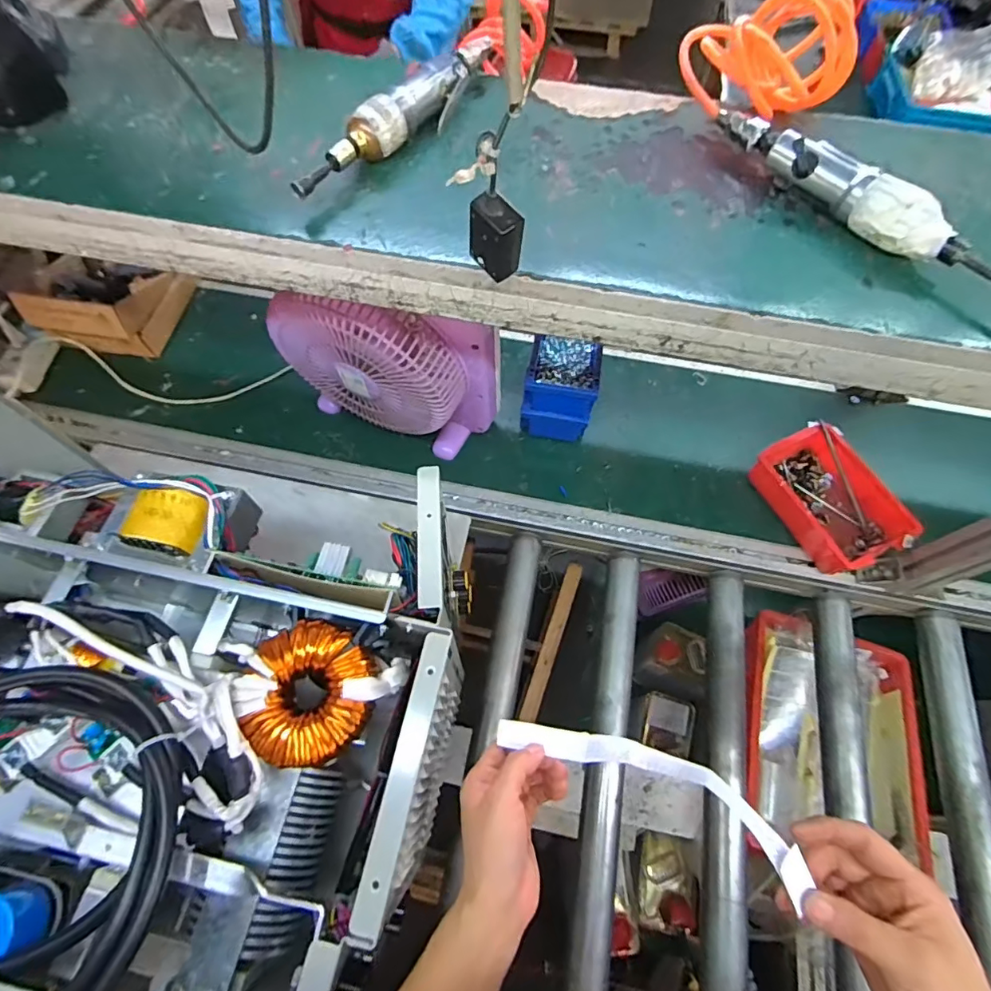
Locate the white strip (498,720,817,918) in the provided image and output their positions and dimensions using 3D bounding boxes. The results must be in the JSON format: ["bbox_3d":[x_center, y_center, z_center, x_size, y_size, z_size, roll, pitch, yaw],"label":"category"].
[{"bbox_3d":[0.102,0.208,0.378,0.221,0.028,0.048,10,62,31],"label":"white strip"}]

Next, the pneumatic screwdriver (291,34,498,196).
[{"bbox_3d":[-0.083,-0.359,0.484,0.055,0.041,0.279,27,67,12],"label":"pneumatic screwdriver"}]

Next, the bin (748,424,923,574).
[{"bbox_3d":[0.483,0.007,0.755,0.136,0.068,0.211,-28,68,-13],"label":"bin"}]

